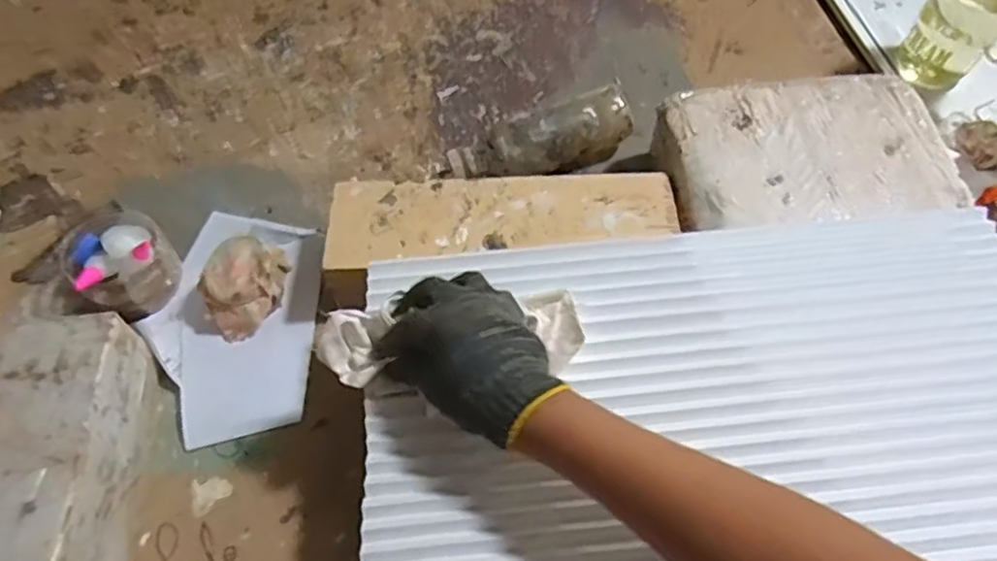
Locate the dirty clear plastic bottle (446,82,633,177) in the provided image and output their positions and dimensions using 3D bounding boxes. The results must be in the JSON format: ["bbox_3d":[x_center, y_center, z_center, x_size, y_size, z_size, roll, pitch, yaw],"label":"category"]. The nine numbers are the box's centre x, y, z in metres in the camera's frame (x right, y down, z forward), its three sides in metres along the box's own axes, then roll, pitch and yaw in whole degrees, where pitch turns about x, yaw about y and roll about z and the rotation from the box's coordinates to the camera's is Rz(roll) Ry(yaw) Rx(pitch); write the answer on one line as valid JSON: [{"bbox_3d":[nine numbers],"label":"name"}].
[{"bbox_3d":[0.046,-0.156,0.766,0.204,0.070,0.073,-21,62,-11],"label":"dirty clear plastic bottle"}]

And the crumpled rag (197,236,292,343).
[{"bbox_3d":[-0.250,0.003,0.675,0.091,0.060,0.077,-27,59,-18],"label":"crumpled rag"}]

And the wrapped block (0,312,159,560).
[{"bbox_3d":[-0.361,0.150,0.552,0.118,0.097,0.234,-9,58,-5],"label":"wrapped block"}]

